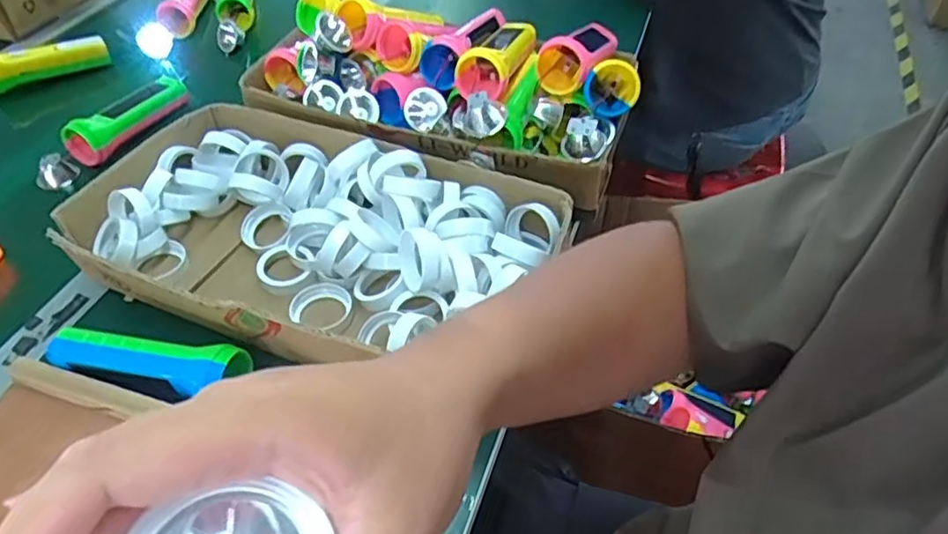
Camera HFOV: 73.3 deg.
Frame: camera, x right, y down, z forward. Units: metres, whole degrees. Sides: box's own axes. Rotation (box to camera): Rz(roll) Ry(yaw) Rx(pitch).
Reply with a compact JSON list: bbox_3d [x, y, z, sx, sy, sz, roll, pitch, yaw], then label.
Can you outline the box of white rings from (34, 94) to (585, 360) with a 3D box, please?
[{"bbox_3d":[-0.143,-0.025,0.579,0.399,0.074,0.231,16,49,16],"label":"box of white rings"}]

